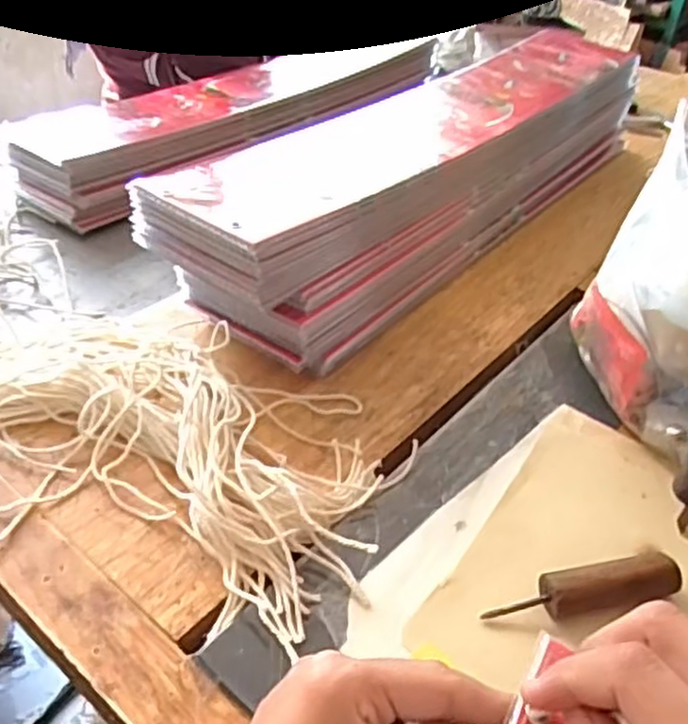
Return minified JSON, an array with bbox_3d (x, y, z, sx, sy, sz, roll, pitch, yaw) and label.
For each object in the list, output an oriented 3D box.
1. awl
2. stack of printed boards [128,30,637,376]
[{"bbox_3d":[0.114,0.109,0.329,0.091,0.020,0.022,-5,40,-11],"label":"awl"},{"bbox_3d":[0.085,-0.169,0.609,0.130,0.107,0.558,28,45,26],"label":"stack of printed boards"}]

